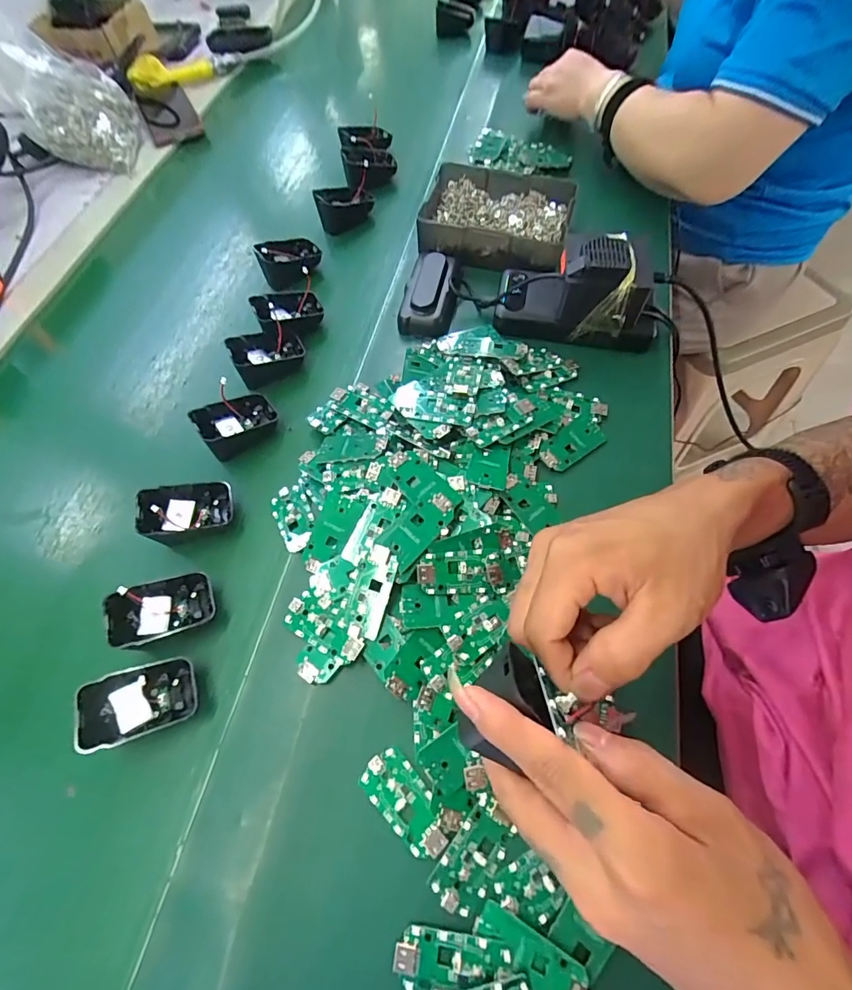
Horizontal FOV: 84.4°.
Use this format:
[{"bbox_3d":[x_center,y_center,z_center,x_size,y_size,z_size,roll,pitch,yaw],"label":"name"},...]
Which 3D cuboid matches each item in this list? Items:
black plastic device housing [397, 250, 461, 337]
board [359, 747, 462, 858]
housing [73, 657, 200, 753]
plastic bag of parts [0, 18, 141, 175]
[{"bbox_3d":[0.007,-0.217,0.489,0.054,0.033,0.107,8,63,7],"label":"black plastic device housing"},{"bbox_3d":[-0.012,0.193,0.296,0.065,0.007,0.033,37,70,20],"label":"board"},{"bbox_3d":[-0.194,0.141,0.318,0.070,0.021,0.044,-4,62,-31],"label":"housing"},{"bbox_3d":[-0.504,-0.560,0.644,0.190,0.143,0.119,17,64,12],"label":"plastic bag of parts"}]

